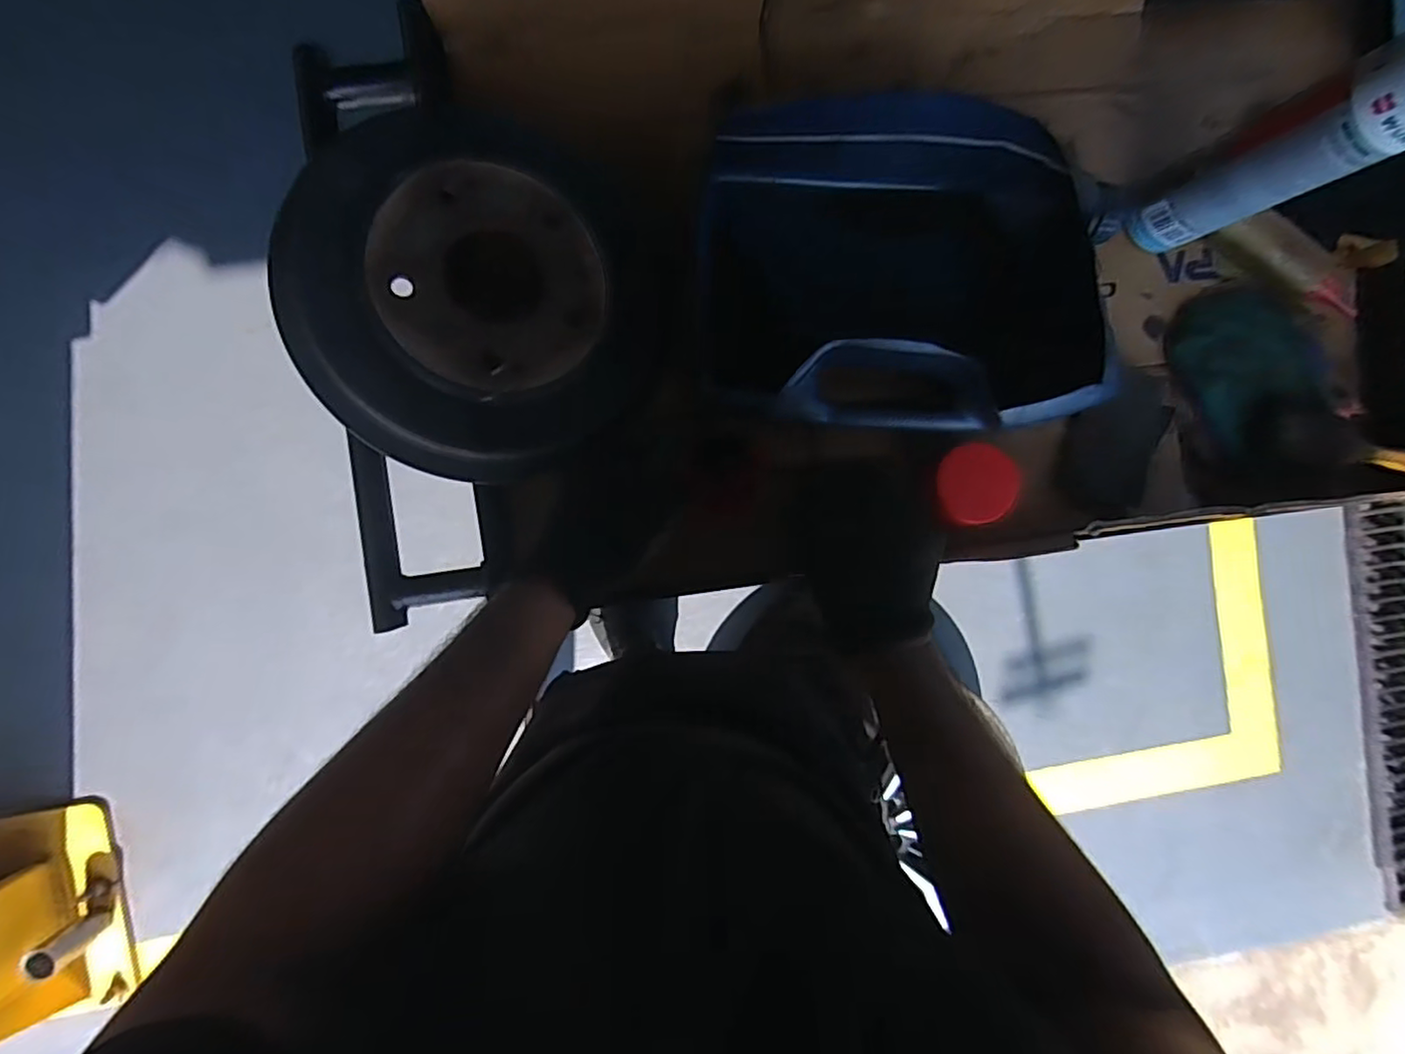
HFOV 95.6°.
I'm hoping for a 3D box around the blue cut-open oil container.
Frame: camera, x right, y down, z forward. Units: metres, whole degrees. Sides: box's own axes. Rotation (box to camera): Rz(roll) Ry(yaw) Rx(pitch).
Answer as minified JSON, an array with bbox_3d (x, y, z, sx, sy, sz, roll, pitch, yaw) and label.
[{"bbox_3d":[0.163,-0.185,0.494,0.268,0.152,0.213,-2,92,-5],"label":"blue cut-open oil container"}]

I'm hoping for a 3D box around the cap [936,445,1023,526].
[{"bbox_3d":[0.212,-0.033,0.484,0.062,0.010,0.059,0,91,-5],"label":"cap"}]

